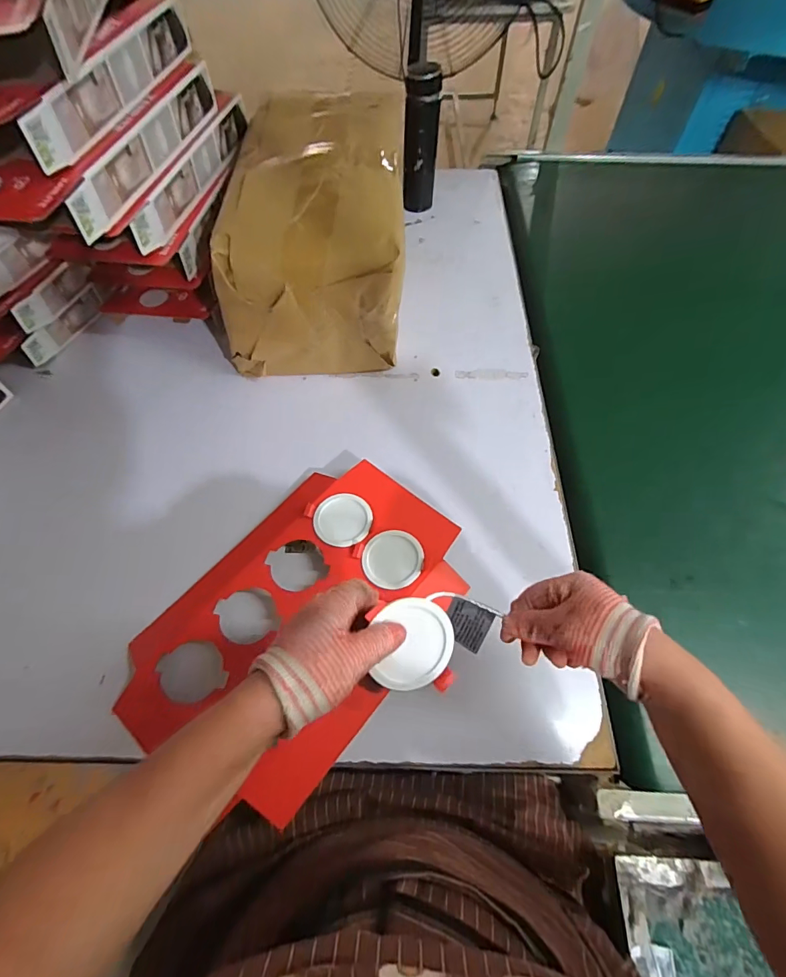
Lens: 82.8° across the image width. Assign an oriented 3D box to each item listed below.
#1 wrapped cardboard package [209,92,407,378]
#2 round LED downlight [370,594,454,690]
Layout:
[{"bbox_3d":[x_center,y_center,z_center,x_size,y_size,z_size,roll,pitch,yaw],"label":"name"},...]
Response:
[{"bbox_3d":[-0.105,-0.405,0.710,0.249,0.202,0.420,5,59,2],"label":"wrapped cardboard package"},{"bbox_3d":[0.014,0.123,0.361,0.068,0.026,0.068,0,88,-16],"label":"round LED downlight"}]

